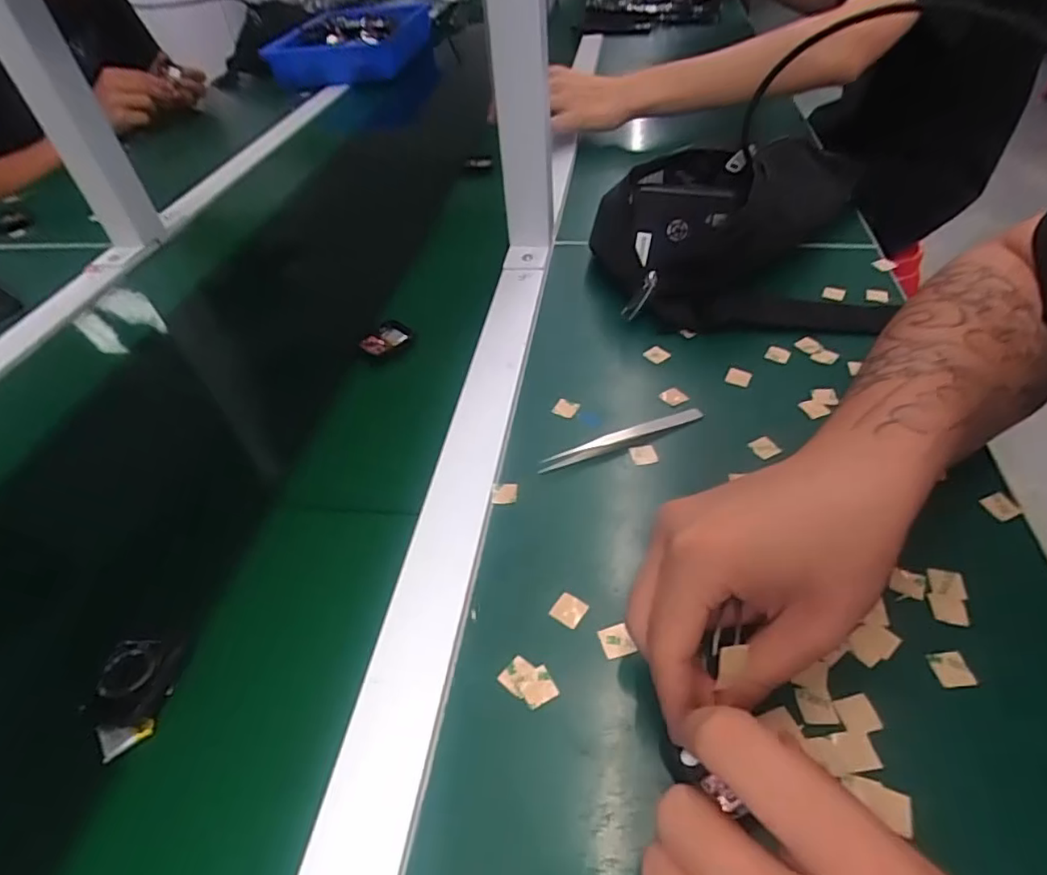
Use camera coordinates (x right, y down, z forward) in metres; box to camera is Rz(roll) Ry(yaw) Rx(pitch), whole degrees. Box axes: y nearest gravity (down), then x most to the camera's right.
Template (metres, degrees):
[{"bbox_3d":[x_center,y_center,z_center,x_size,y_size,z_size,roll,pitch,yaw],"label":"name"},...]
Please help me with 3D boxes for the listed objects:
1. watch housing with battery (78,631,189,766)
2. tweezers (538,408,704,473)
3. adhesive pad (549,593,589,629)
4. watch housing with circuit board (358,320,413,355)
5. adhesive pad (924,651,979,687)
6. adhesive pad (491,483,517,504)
[{"bbox_3d":[-0.192,0.124,0.280,0.038,0.011,0.053,-4,45,4],"label":"watch housing with battery"},{"bbox_3d":[0.065,0.000,0.374,0.117,0.014,0.013,-22,47,-14],"label":"tweezers"},{"bbox_3d":[0.023,0.088,0.296,0.015,0.004,0.015,31,58,18],"label":"adhesive pad"},{"bbox_3d":[-0.112,-0.081,0.476,0.037,0.008,0.037,-4,45,4],"label":"watch housing with circuit board"},{"bbox_3d":[0.197,0.106,0.266,0.015,0.004,0.015,-7,45,1],"label":"adhesive pad"},{"bbox_3d":[-0.011,0.034,0.354,0.016,0.004,0.014,5,63,-9],"label":"adhesive pad"}]

